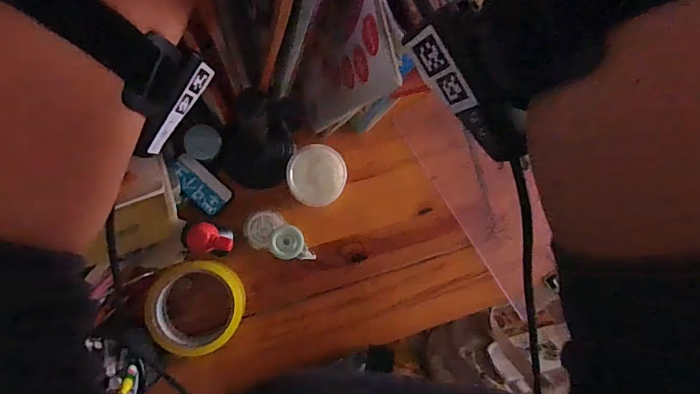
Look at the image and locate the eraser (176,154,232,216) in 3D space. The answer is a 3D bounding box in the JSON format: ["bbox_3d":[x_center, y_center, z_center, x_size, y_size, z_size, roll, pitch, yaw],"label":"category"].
[{"bbox_3d":[-0.174,-0.014,0.502,0.070,0.013,0.037,42,81,-3],"label":"eraser"}]

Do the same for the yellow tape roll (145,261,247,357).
[{"bbox_3d":[-0.166,0.120,0.473,0.096,0.046,0.095,1,85,-8],"label":"yellow tape roll"}]

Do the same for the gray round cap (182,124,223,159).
[{"bbox_3d":[-0.169,-0.063,0.497,0.039,0.011,0.037,1,85,-8],"label":"gray round cap"}]

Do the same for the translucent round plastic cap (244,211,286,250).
[{"bbox_3d":[-0.102,0.035,0.504,0.038,0.012,0.046,32,82,-4],"label":"translucent round plastic cap"}]

